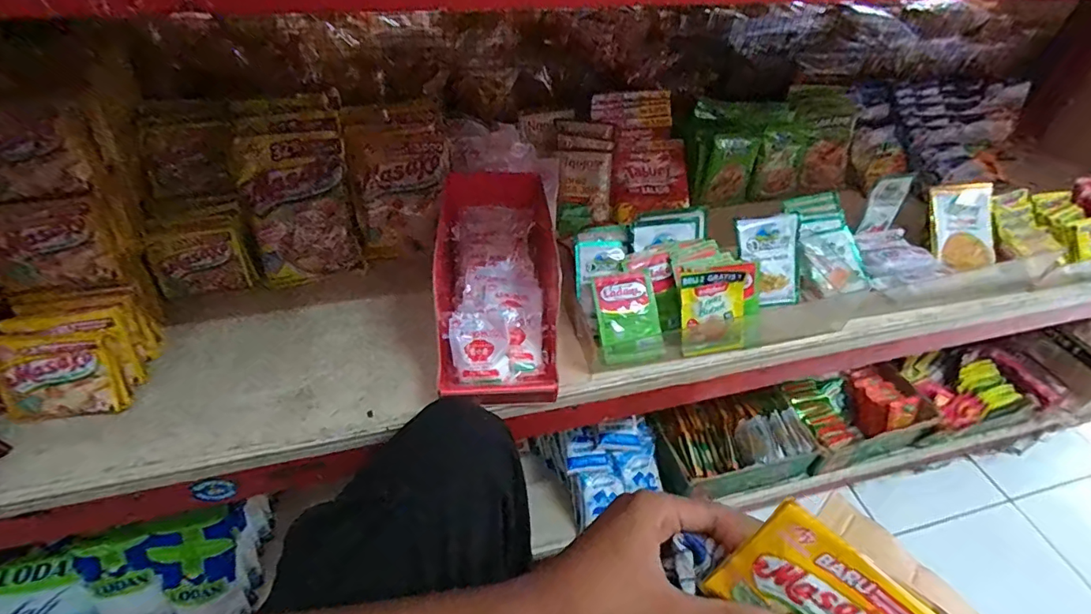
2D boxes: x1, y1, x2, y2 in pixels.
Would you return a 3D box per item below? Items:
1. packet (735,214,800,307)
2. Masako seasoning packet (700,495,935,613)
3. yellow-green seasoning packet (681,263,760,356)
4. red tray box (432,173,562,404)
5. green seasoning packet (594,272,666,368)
[{"bbox_3d":[0.262,-0.053,0.586,0.084,0.102,0.006,-5,3,-15],"label":"packet"},{"bbox_3d":[0.143,0.155,0.264,0.084,0.072,0.011,37,17,16],"label":"Masako seasoning packet"},{"bbox_3d":[0.185,0.001,0.528,0.093,0.088,0.016,-9,16,-9],"label":"yellow-green seasoning packet"},{"bbox_3d":[-0.054,-0.029,0.531,0.138,0.093,0.277,-4,46,-8],"label":"red tray box"},{"bbox_3d":[0.088,0.011,0.527,0.064,0.006,0.089,-8,87,-7],"label":"green seasoning packet"}]

